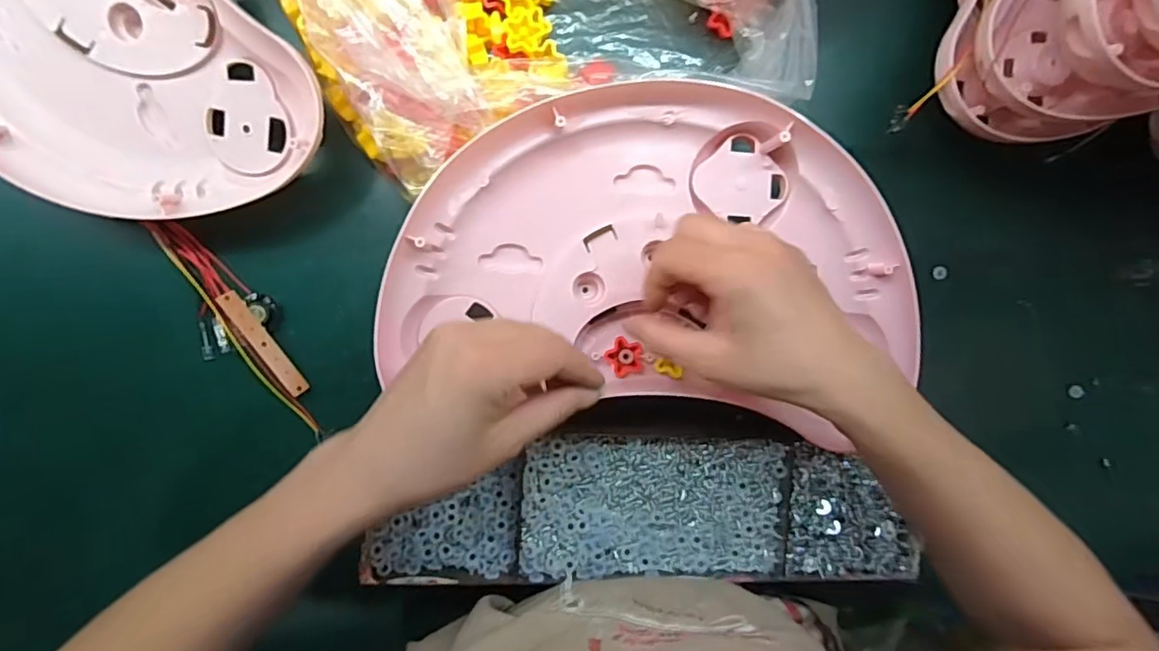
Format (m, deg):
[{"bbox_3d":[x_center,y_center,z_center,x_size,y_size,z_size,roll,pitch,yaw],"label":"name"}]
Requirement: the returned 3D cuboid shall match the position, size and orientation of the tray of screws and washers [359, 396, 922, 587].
[{"bbox_3d":[0.050,0.116,0.408,0.364,0.046,0.115,2,91,-8],"label":"tray of screws and washers"}]

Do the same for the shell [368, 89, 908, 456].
[{"bbox_3d":[0.056,-0.040,0.377,0.333,0.043,0.224,9,90,-8],"label":"shell"}]

